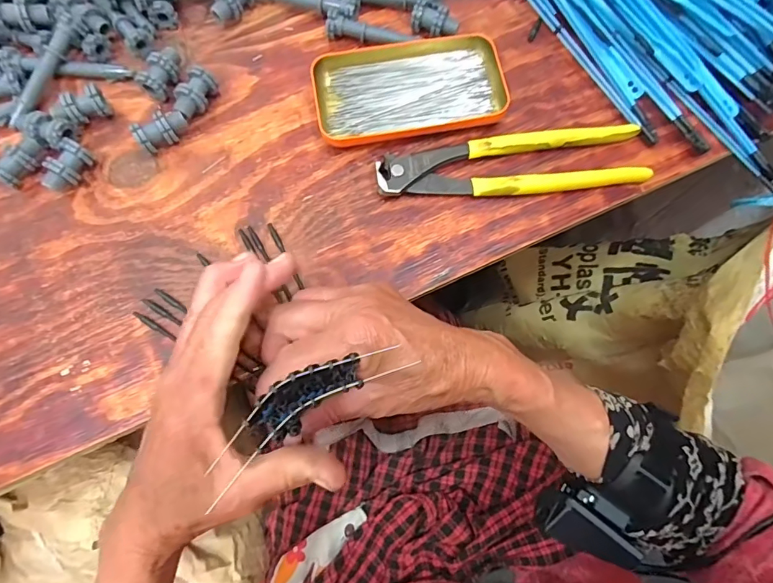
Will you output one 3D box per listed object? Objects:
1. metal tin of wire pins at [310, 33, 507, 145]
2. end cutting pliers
[{"bbox_3d":[0.016,-0.161,0.359,0.142,0.019,0.082,-10,74,-2],"label":"metal tin of wire pins"},{"bbox_3d":[0.093,-0.095,0.343,0.198,0.016,0.046,-7,74,-1],"label":"end cutting pliers"}]

